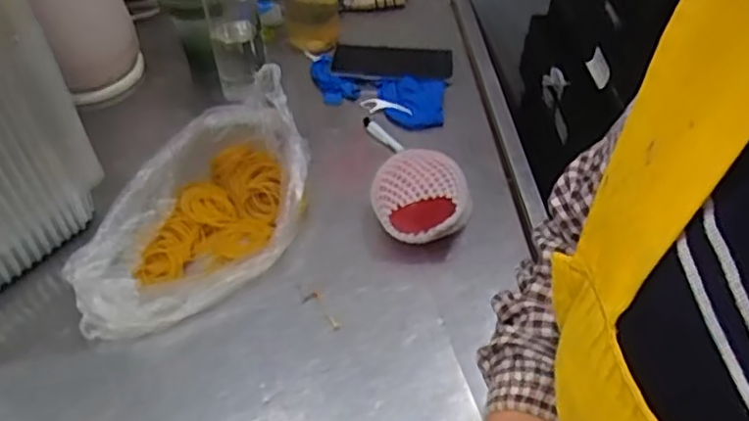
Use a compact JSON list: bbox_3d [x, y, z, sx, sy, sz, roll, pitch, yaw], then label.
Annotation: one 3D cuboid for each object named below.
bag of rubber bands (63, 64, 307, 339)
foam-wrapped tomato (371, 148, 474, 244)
[{"bbox_3d":[-0.172,0.002,0.686,0.294,0.108,0.159,-36,54,-29],"label":"bag of rubber bands"},{"bbox_3d":[0.045,-0.013,0.687,0.092,0.071,0.084,-4,45,-3],"label":"foam-wrapped tomato"}]

